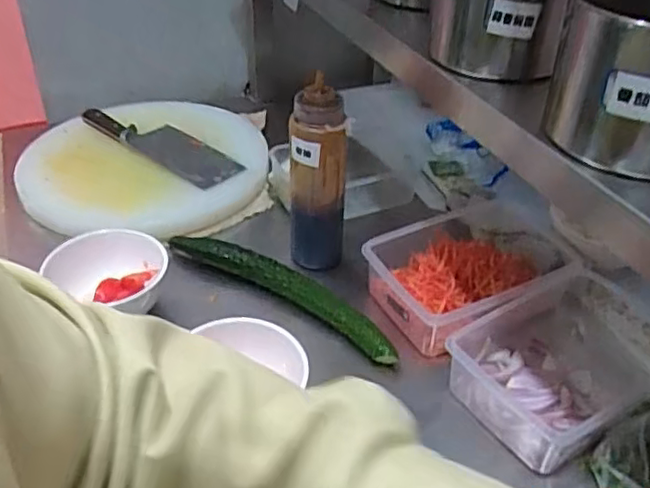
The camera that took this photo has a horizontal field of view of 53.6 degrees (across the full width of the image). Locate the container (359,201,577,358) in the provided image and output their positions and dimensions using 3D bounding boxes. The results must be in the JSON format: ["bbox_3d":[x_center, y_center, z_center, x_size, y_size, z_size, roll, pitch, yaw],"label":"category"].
[{"bbox_3d":[0.174,0.038,0.773,0.236,0.072,0.170,-21,42,-33],"label":"container"}]

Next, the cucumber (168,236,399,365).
[{"bbox_3d":[-0.061,0.046,0.785,0.347,0.039,0.046,26,39,27],"label":"cucumber"}]

